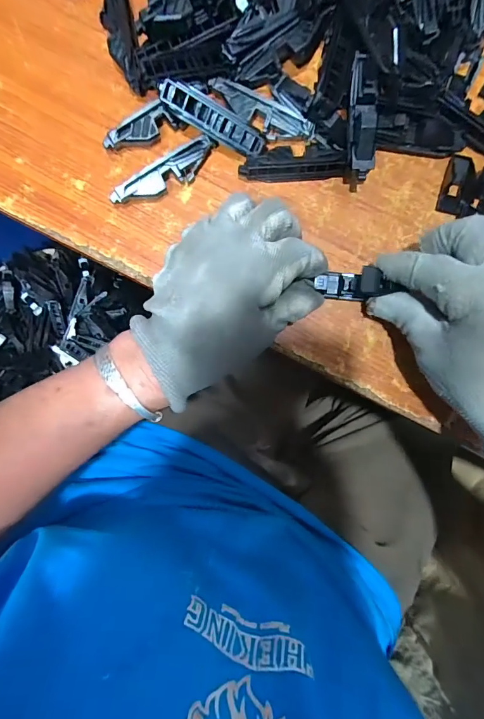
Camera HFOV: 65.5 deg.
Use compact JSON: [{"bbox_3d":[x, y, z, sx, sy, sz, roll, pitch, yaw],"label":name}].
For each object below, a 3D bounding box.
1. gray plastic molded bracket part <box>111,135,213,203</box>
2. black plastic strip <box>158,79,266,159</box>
[{"bbox_3d":[-0.056,-0.131,0.269,0.079,0.018,0.017,-30,92,0],"label":"gray plastic molded bracket part"},{"bbox_3d":[-0.020,-0.166,0.263,0.076,0.015,0.017,23,92,-16],"label":"black plastic strip"}]

